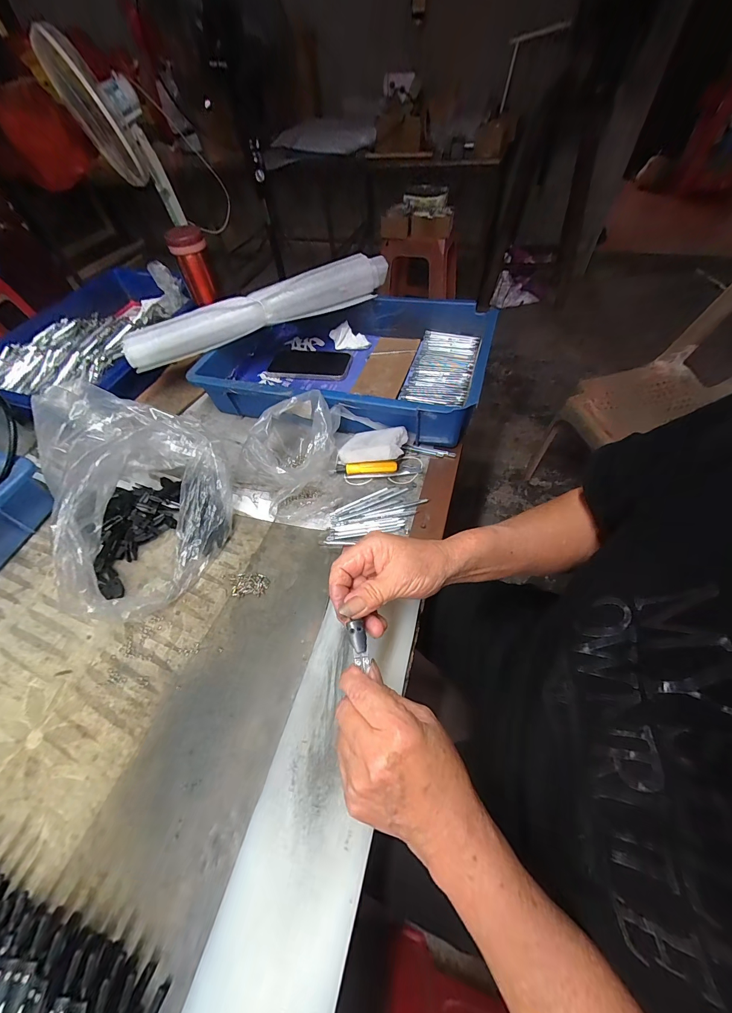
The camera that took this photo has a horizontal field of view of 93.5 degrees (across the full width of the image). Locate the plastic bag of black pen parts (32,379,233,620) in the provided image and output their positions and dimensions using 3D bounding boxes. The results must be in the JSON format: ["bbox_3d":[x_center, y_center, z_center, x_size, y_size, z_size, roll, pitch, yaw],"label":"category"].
[{"bbox_3d":[-0.270,-0.020,0.412,0.192,0.131,0.254,-28,57,-15],"label":"plastic bag of black pen parts"}]

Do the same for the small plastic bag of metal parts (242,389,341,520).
[{"bbox_3d":[-0.088,-0.070,0.452,0.105,0.079,0.161,-6,54,0],"label":"small plastic bag of metal parts"}]

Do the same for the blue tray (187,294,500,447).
[{"bbox_3d":[-0.040,-0.233,0.567,0.437,0.098,0.289,6,55,9],"label":"blue tray"}]

